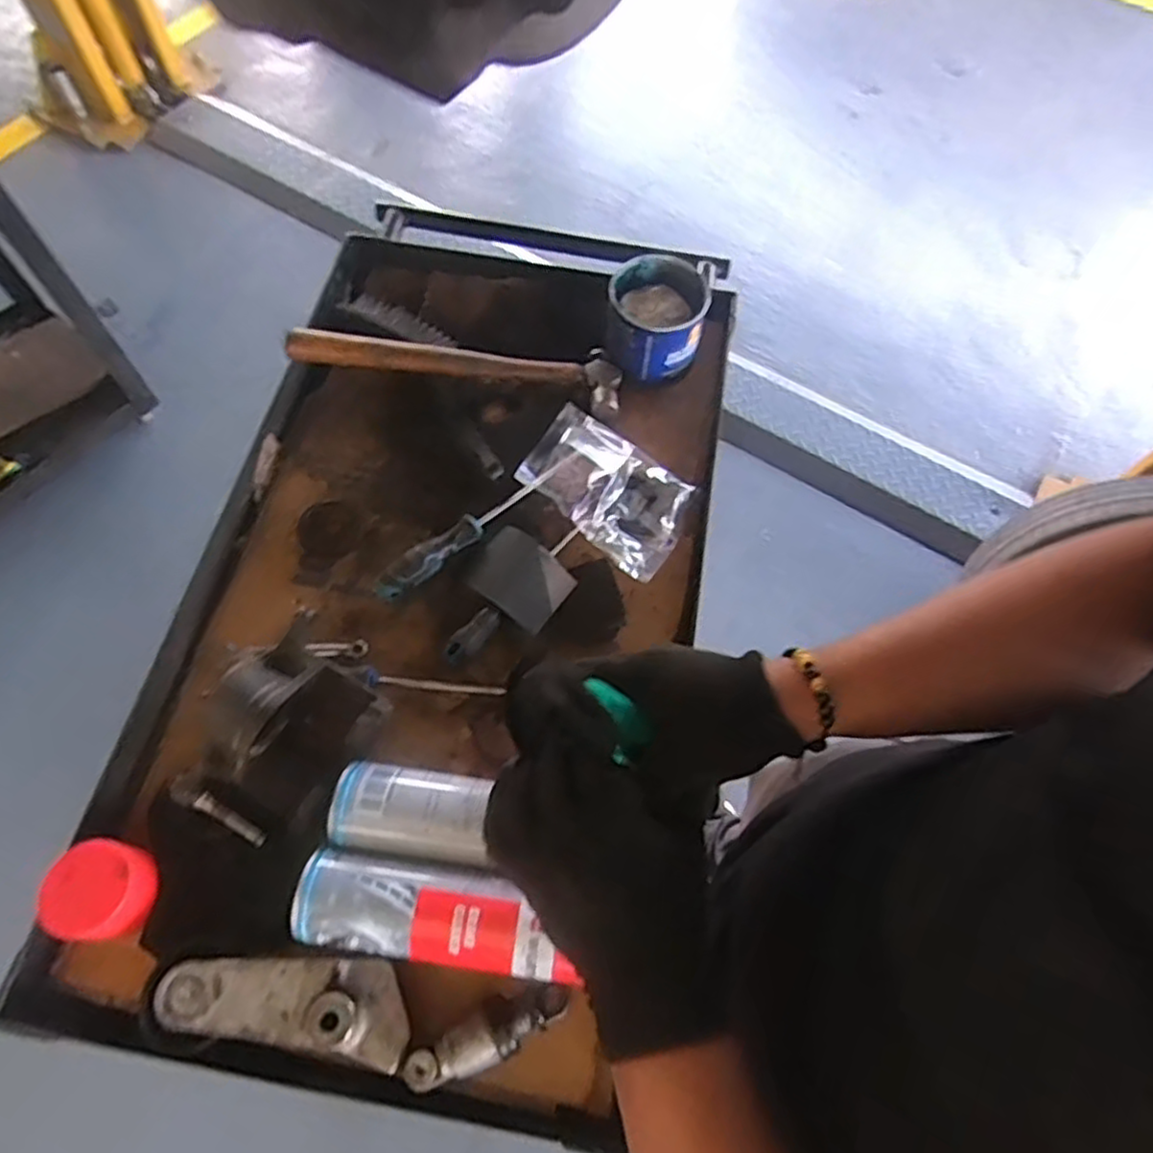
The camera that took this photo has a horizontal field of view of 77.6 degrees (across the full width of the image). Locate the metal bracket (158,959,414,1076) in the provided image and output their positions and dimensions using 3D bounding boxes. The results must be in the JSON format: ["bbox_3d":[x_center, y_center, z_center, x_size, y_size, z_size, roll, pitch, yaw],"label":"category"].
[{"bbox_3d":[-0.204,0.293,0.500,0.175,0.032,0.060,10,63,3],"label":"metal bracket"}]

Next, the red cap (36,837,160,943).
[{"bbox_3d":[-0.351,0.234,0.535,0.067,0.047,0.065,18,64,7],"label":"red cap"}]

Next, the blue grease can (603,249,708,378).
[{"bbox_3d":[0.084,-0.278,0.779,0.101,0.085,0.096,1,63,-2],"label":"blue grease can"}]

